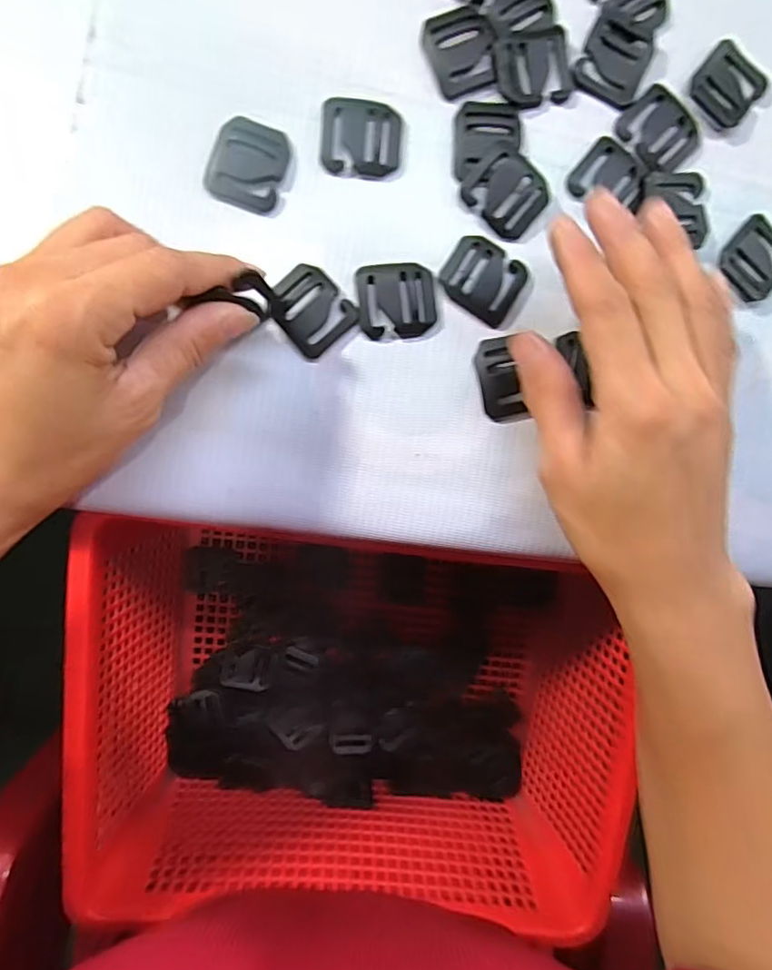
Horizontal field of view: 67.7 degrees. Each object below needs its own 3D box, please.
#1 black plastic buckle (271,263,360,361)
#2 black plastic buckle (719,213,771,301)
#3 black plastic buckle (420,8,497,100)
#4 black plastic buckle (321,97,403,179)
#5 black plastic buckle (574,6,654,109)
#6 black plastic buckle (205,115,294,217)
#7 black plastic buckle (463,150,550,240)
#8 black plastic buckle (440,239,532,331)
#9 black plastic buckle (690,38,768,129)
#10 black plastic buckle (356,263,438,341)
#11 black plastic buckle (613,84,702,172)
[{"bbox_3d":[-0.032,-0.076,0.249,0.030,0.006,0.033,-43,94,-3],"label":"black plastic buckle"},{"bbox_3d":[0.172,-0.104,0.266,0.030,0.006,0.037,41,87,-5],"label":"black plastic buckle"},{"bbox_3d":[0.034,-0.191,0.252,0.030,0.004,0.036,-21,93,-5],"label":"black plastic buckle"},{"bbox_3d":[-0.010,-0.151,0.251,0.035,0.005,0.031,3,91,-5],"label":"black plastic buckle"},{"bbox_3d":[0.103,-0.192,0.258,0.030,0.004,0.034,26,89,-5],"label":"black plastic buckle"},{"bbox_3d":[-0.059,-0.137,0.246,0.031,0.004,0.036,20,89,-5],"label":"black plastic buckle"},{"bbox_3d":[0.054,-0.129,0.253,0.033,0.008,0.030,45,87,-4],"label":"black plastic buckle"},{"bbox_3d":[0.044,-0.092,0.255,0.036,0.004,0.031,36,88,-5],"label":"black plastic buckle"},{"bbox_3d":[0.156,-0.182,0.263,0.029,0.004,0.035,39,87,-5],"label":"black plastic buckle"},{"bbox_3d":[0.005,-0.081,0.253,0.034,0.004,0.031,-7,92,-5],"label":"black plastic buckle"},{"bbox_3d":[0.125,-0.162,0.260,0.032,0.004,0.034,-45,94,-3],"label":"black plastic buckle"}]

